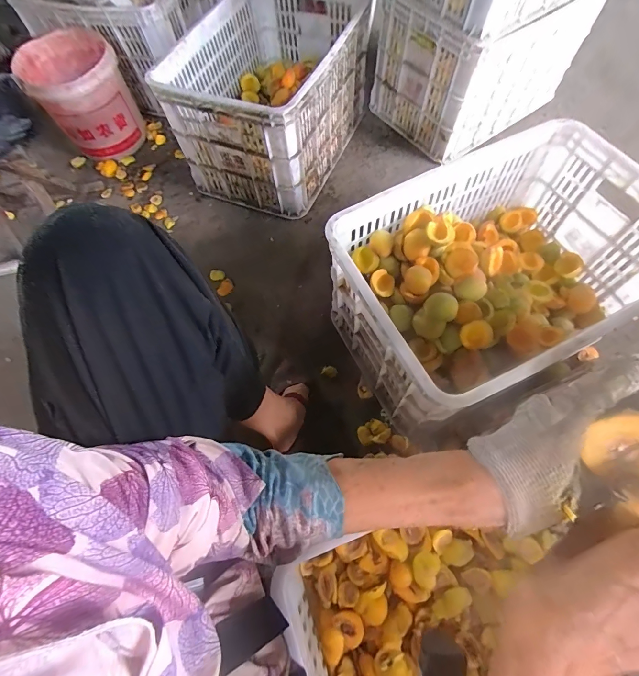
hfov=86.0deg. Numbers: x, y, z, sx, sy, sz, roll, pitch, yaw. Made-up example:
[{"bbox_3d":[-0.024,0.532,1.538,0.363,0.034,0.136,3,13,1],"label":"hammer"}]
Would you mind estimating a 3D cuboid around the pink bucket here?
[{"bbox_3d":[-0.633,-0.656,0.942,0.221,0.242,0.214,-1,66,3],"label":"pink bucket"}]

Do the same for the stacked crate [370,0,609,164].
[{"bbox_3d":[0.412,-0.750,0.919,0.431,0.267,0.312,-34,68,-12],"label":"stacked crate"}]

